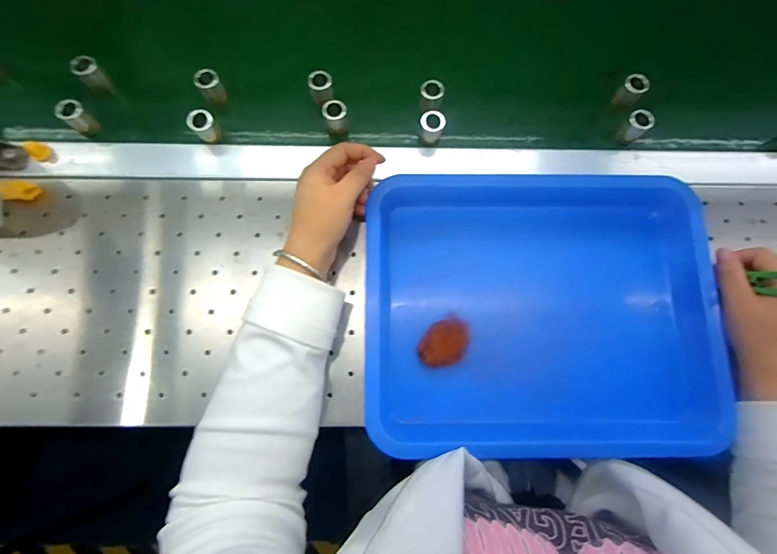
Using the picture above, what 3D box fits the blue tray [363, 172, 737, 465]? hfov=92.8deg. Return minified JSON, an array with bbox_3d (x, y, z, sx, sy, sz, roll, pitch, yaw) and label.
[{"bbox_3d":[0.143,0.035,0.364,0.325,0.062,0.261,1,78,-1],"label":"blue tray"}]

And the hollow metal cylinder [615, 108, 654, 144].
[{"bbox_3d":[0.264,-0.161,0.397,0.023,0.030,0.020,43,81,7],"label":"hollow metal cylinder"}]

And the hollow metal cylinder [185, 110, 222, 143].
[{"bbox_3d":[-0.191,-0.157,0.385,0.024,0.030,0.019,-36,81,-8],"label":"hollow metal cylinder"}]

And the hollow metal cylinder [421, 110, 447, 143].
[{"bbox_3d":[0.046,-0.158,0.396,0.025,0.035,0.022,19,78,2],"label":"hollow metal cylinder"}]

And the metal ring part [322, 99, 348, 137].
[{"bbox_3d":[-0.056,-0.167,0.401,0.023,0.046,0.023,-2,78,-2],"label":"metal ring part"}]

